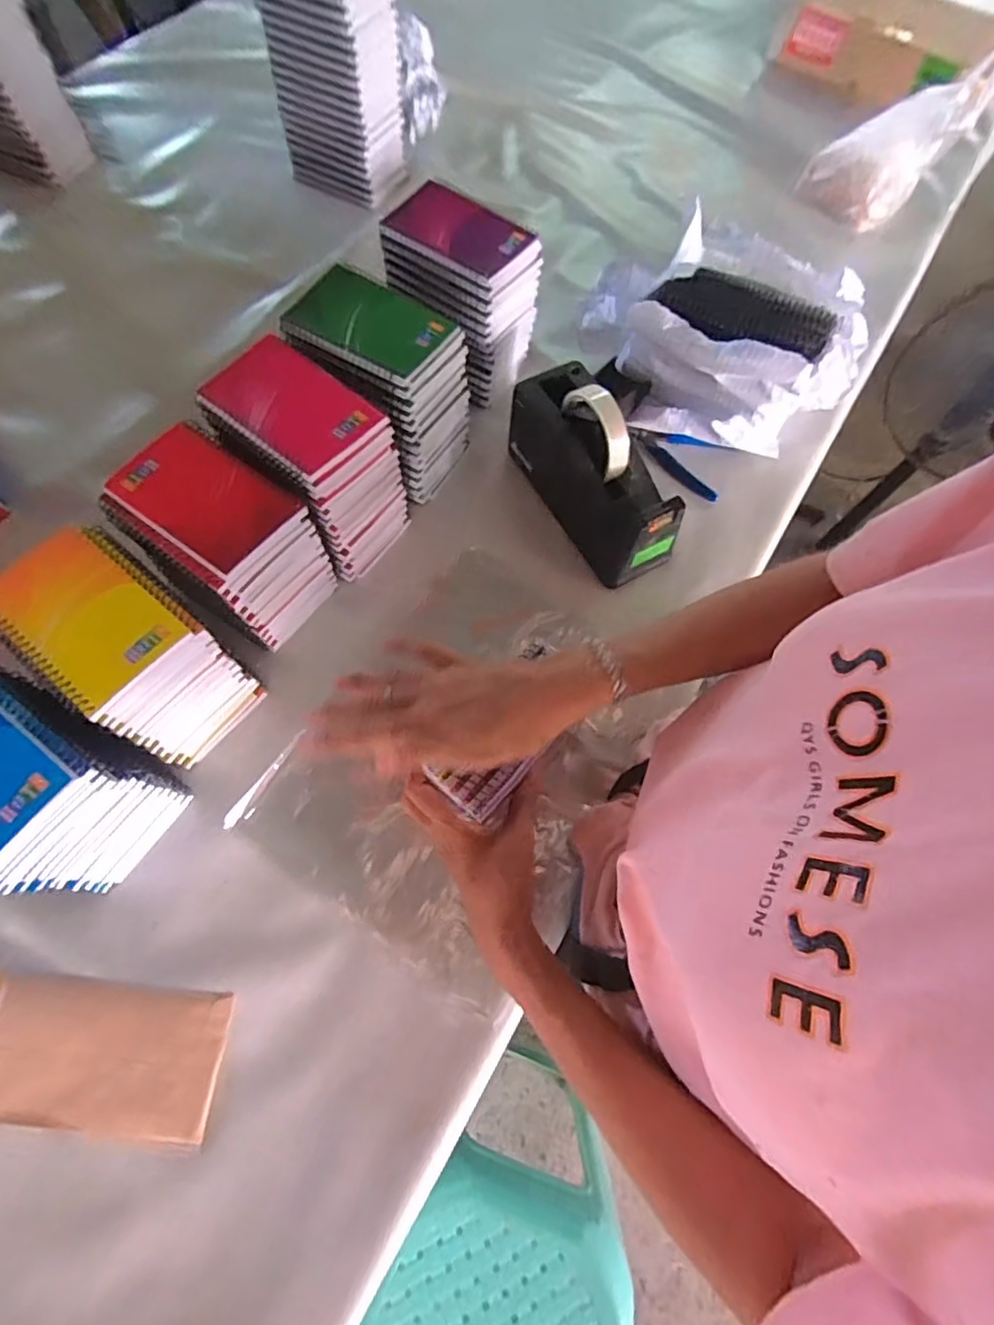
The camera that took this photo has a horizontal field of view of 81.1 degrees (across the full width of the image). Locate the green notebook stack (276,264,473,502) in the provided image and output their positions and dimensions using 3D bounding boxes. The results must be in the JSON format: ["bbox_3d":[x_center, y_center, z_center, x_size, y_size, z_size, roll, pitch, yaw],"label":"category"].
[{"bbox_3d":[-0.105,-0.263,0.561,0.144,0.142,0.096,33,69,10],"label":"green notebook stack"}]

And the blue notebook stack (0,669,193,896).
[{"bbox_3d":[-0.333,0.085,0.416,0.139,0.128,0.101,33,69,10],"label":"blue notebook stack"}]

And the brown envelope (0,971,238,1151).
[{"bbox_3d":[-0.295,0.276,0.409,0.195,0.010,0.091,9,65,-4],"label":"brown envelope"}]

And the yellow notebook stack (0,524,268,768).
[{"bbox_3d":[-0.283,-0.011,0.452,0.133,0.122,0.092,38,70,12],"label":"yellow notebook stack"}]

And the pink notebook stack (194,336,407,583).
[{"bbox_3d":[-0.164,-0.179,0.519,0.132,0.140,0.099,38,70,12],"label":"pink notebook stack"}]

